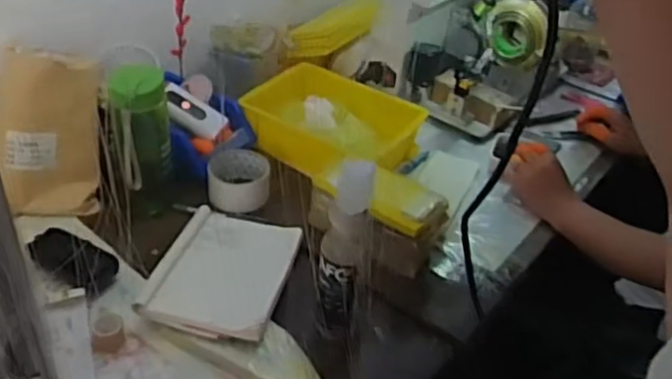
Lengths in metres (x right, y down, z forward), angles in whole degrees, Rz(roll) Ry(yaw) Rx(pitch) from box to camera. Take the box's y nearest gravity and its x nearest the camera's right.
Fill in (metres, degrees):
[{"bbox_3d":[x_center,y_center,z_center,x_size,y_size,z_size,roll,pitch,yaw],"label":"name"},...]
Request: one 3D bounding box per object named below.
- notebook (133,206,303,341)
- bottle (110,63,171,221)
[{"bbox_3d":[-0.132,0.096,0.810,0.144,0.016,0.195,13,36,5],"label":"notebook"},{"bbox_3d":[-0.246,-0.063,0.858,0.068,0.210,0.078,-5,39,-14],"label":"bottle"}]

